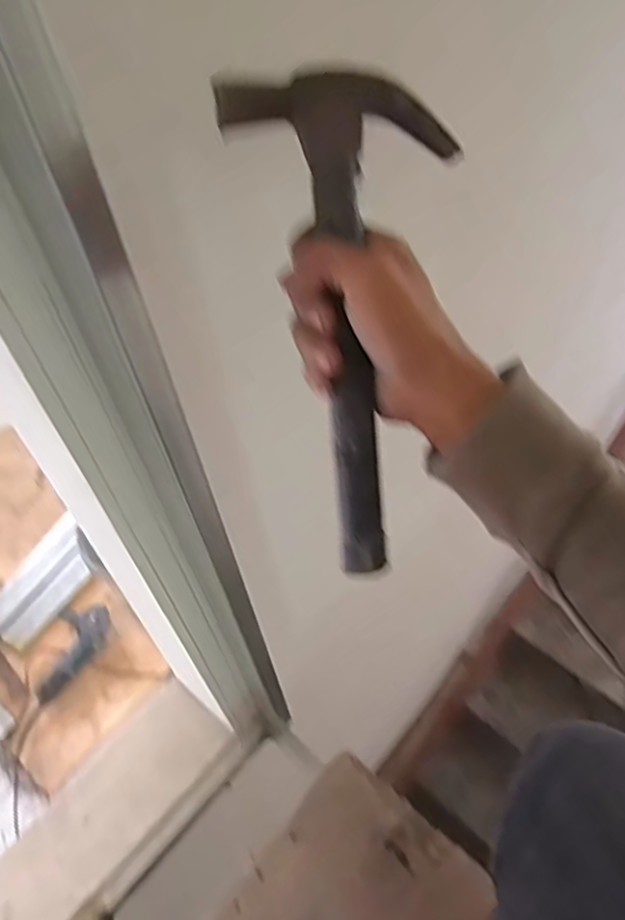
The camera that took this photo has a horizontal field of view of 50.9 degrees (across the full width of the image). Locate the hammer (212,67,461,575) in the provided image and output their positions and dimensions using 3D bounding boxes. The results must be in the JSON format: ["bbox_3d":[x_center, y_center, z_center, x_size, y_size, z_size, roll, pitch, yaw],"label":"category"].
[{"bbox_3d":[0.027,-0.075,0.370,0.123,0.274,0.029,-7,6,0],"label":"hammer"}]

